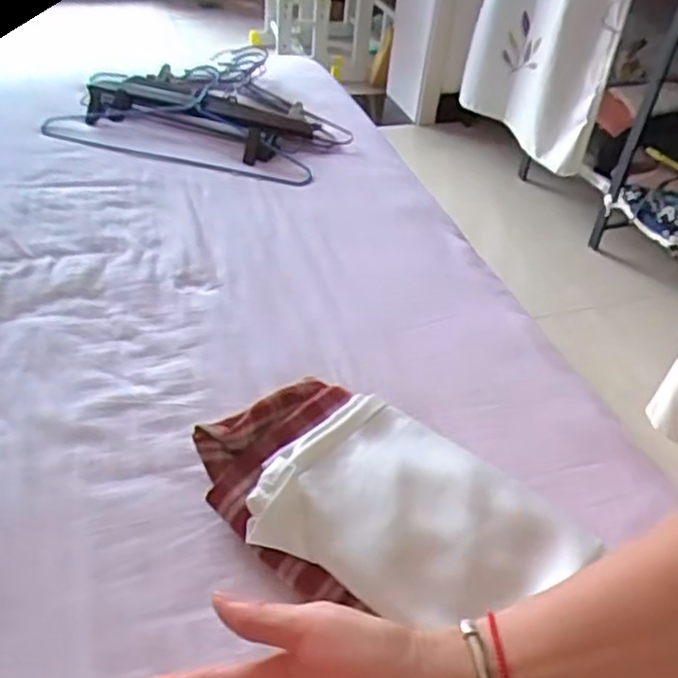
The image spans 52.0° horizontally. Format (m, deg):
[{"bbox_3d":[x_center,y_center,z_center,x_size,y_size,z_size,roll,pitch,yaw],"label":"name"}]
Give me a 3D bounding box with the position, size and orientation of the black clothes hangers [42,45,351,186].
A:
[{"bbox_3d":[-0.183,-0.353,1.036,0.386,0.056,0.345,13,42,8],"label":"black clothes hangers"}]

